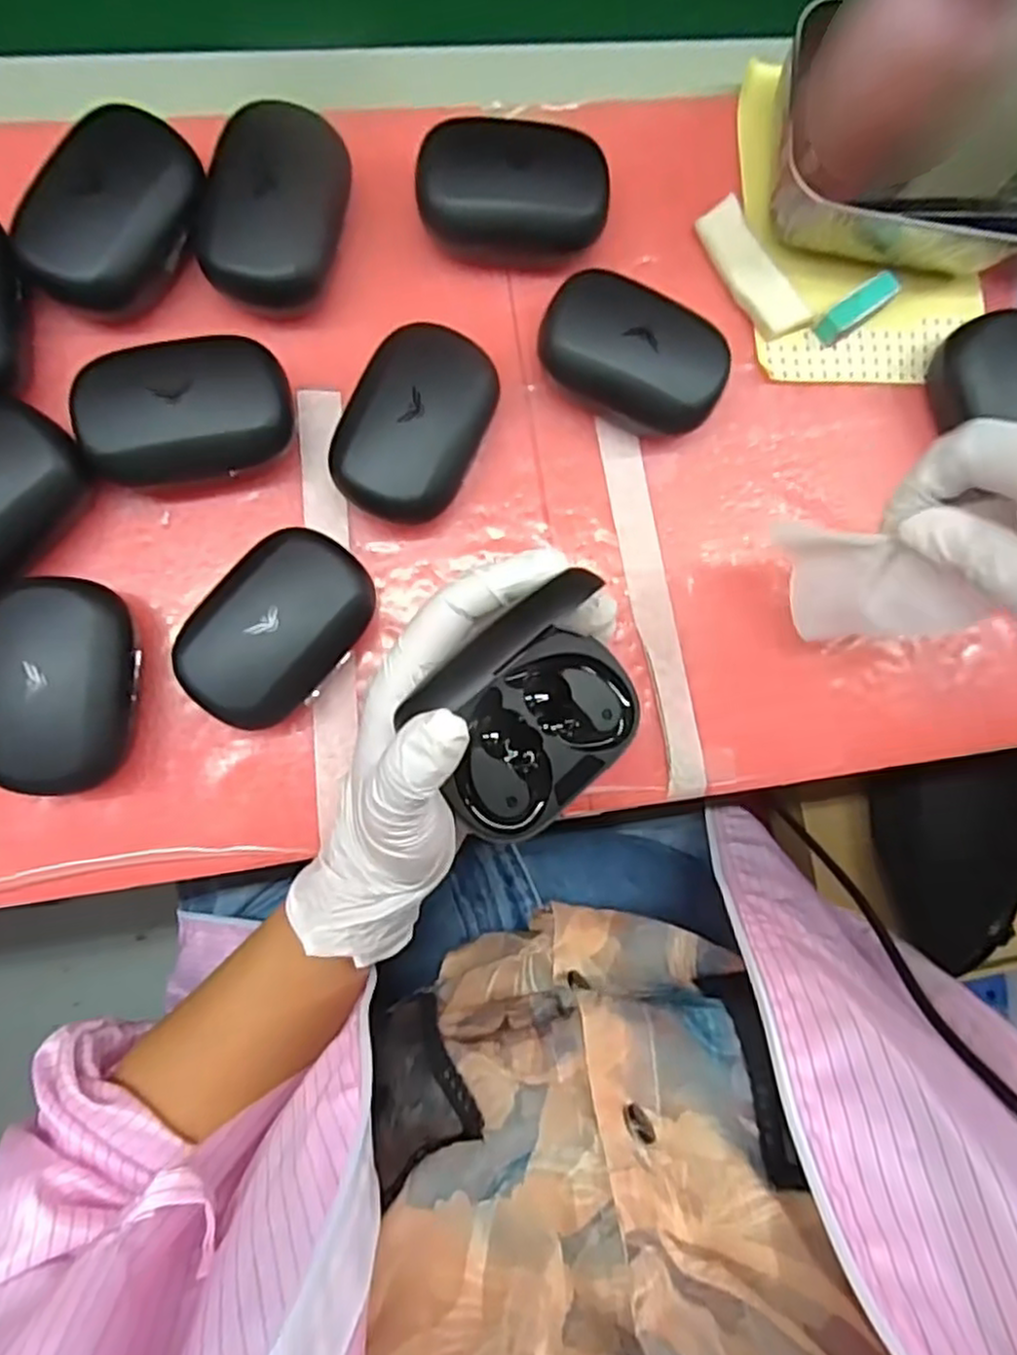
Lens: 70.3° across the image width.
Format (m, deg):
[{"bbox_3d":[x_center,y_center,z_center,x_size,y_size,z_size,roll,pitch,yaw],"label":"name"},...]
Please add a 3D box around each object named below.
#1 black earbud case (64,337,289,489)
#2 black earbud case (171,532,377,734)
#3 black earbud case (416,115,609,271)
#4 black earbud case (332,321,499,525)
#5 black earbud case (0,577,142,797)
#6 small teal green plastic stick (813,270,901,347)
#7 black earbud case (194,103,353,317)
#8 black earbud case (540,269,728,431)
[{"bbox_3d":[-0.135,-0.111,0.310,0.083,0.038,0.055,-13,88,-7],"label":"black earbud case"},{"bbox_3d":[-0.097,-0.021,0.307,0.058,0.039,0.083,37,84,-3],"label":"black earbud case"},{"bbox_3d":[0.002,-0.219,0.333,0.084,0.033,0.053,1,87,-6],"label":"black earbud case"},{"bbox_3d":[-0.041,-0.109,0.319,0.057,0.036,0.081,25,84,-4],"label":"black earbud case"},{"bbox_3d":[-0.184,0.004,0.299,0.054,0.037,0.085,-2,87,-6],"label":"black earbud case"},{"bbox_3d":[0.170,-0.180,0.352,0.041,0.016,0.013,-37,91,-7],"label":"small teal green plastic stick"},{"bbox_3d":[-0.102,-0.205,0.319,0.057,0.037,0.082,10,86,-6],"label":"black earbud case"},{"bbox_3d":[0.056,-0.148,0.332,0.083,0.036,0.059,20,85,-5],"label":"black earbud case"}]

